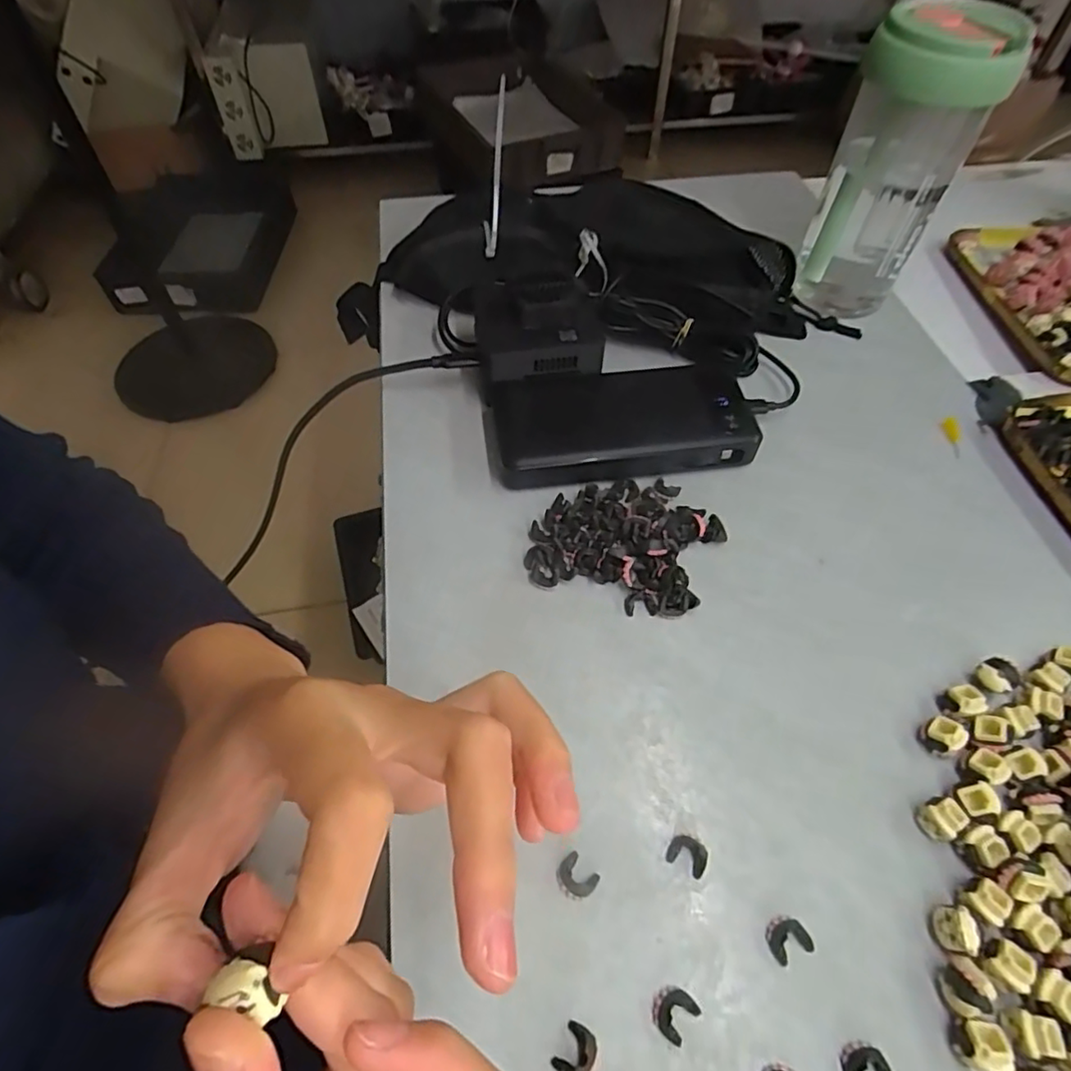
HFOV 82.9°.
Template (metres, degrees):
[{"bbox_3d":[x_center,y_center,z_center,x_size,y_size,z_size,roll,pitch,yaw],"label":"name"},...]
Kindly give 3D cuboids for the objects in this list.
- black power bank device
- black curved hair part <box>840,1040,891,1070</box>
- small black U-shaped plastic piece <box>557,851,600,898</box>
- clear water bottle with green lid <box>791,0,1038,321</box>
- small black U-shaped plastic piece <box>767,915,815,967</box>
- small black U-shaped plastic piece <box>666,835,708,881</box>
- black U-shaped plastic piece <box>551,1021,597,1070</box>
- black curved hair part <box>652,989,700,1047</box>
[{"bbox_3d":[0.052,-0.069,0.378,0.158,0.024,0.075,-6,56,-3],"label":"black power bank device"},{"bbox_3d":[0.117,0.188,0.214,0.016,0.004,0.014,-9,56,-5],"label":"black curved hair part"},{"bbox_3d":[0.017,0.140,0.248,0.013,0.004,0.016,-37,63,-22],"label":"small black U-shaped plastic piece"},{"bbox_3d":[0.237,-0.240,0.410,0.075,0.172,0.078,17,57,12],"label":"clear water bottle with green lid"},{"bbox_3d":[0.098,0.157,0.236,0.016,0.004,0.014,-19,57,-12],"label":"small black U-shaped plastic piece"},{"bbox_3d":[0.064,0.133,0.253,0.016,0.004,0.013,27,60,18],"label":"small black U-shaped plastic piece"},{"bbox_3d":[0.015,0.184,0.215,0.013,0.007,0.016,26,60,18],"label":"black U-shaped plastic piece"},{"bbox_3d":[0.051,0.176,0.223,0.016,0.004,0.014,-38,63,-23],"label":"black curved hair part"}]

